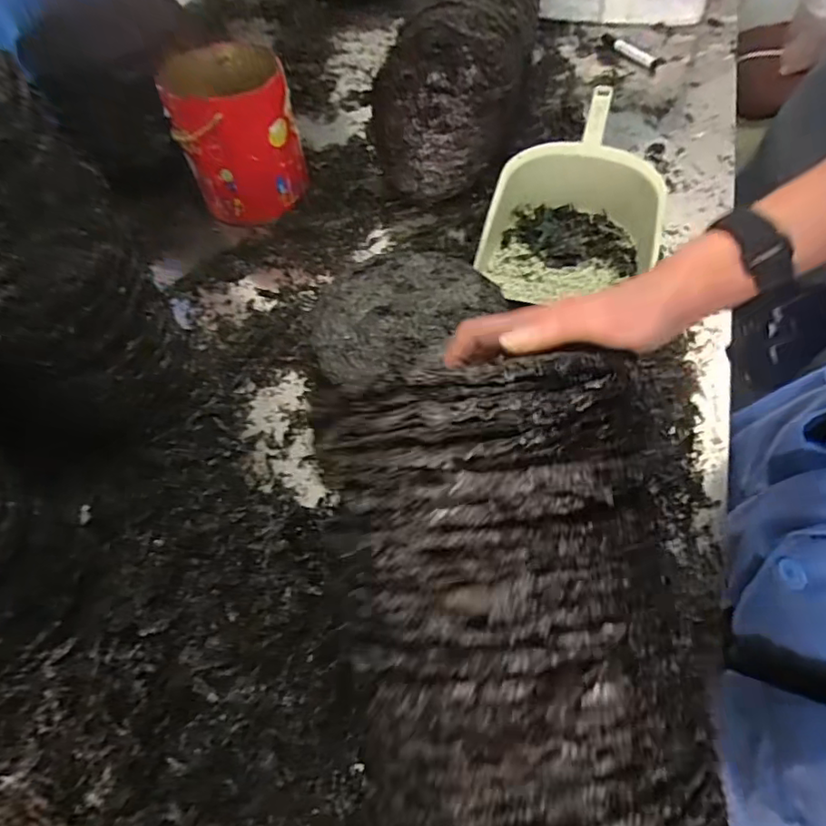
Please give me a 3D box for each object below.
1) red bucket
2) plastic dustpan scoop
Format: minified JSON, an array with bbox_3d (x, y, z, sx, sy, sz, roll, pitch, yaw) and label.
[{"bbox_3d":[-0.260,-0.415,0.842,0.159,0.182,0.189,-21,58,-9],"label":"red bucket"},{"bbox_3d":[0.227,-0.286,0.769,0.216,0.096,0.329,17,61,15],"label":"plastic dustpan scoop"}]

